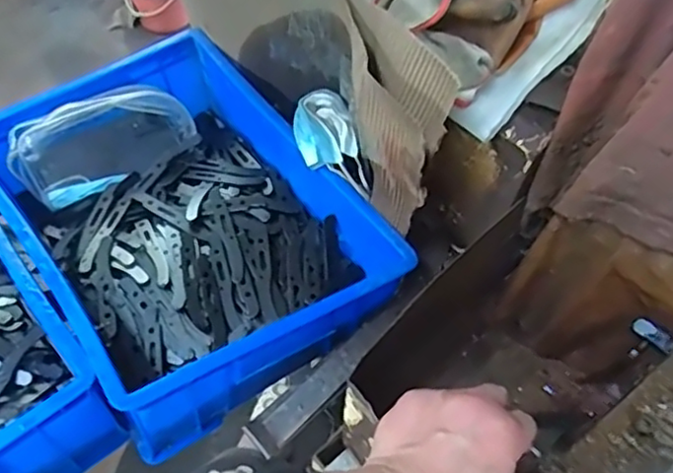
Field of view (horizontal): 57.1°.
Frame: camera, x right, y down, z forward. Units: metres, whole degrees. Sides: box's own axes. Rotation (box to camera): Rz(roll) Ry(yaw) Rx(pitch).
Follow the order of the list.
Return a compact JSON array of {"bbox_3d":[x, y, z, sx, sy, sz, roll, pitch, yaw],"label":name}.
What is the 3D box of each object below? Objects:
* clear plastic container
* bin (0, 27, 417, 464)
[{"bbox_3d":[-0.274,-0.113,0.733,0.208,0.046,0.102,-25,106,-16],"label":"clear plastic container"},{"bbox_3d":[-0.165,-0.023,0.662,0.294,0.116,0.405,-31,65,-22],"label":"bin"}]

